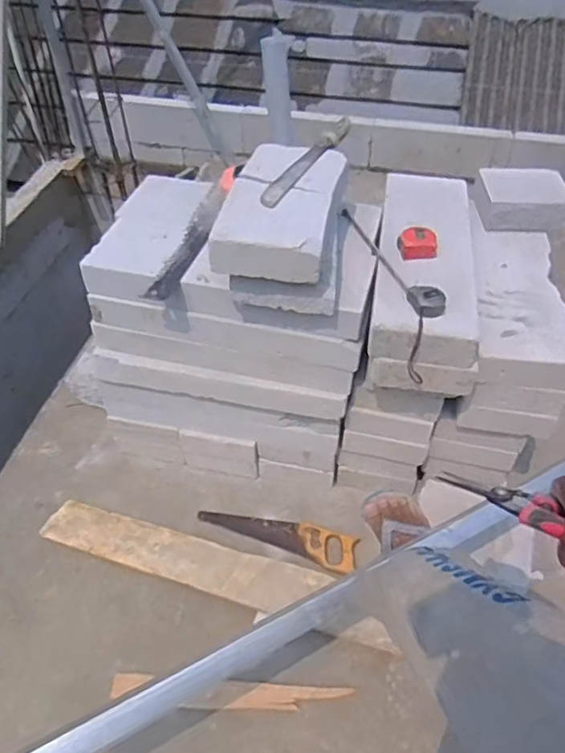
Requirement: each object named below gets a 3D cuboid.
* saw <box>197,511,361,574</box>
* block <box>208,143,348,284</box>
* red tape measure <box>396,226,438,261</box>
[{"bbox_3d":[-0.016,0.389,1.443,0.399,0.029,0.093,12,48,11],"label":"saw"},{"bbox_3d":[0.005,-0.344,1.163,0.209,0.079,0.397,8,47,8],"label":"block"},{"bbox_3d":[0.284,-0.282,1.233,0.075,0.037,0.073,-6,47,-5],"label":"red tape measure"}]

